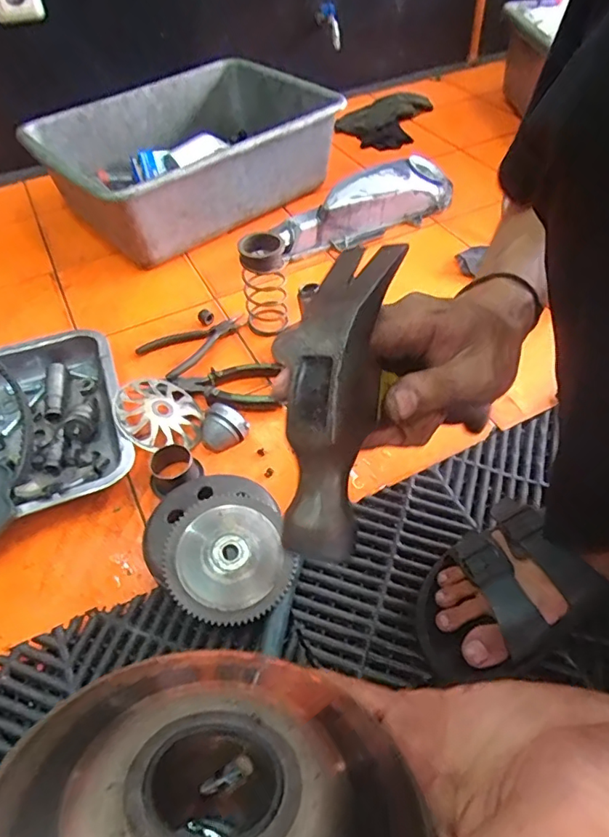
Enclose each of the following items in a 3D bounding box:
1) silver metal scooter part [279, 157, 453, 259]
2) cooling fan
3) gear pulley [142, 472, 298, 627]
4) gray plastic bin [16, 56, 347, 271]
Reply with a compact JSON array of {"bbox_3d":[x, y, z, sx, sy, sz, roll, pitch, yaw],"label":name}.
[{"bbox_3d":[0.112,-0.349,0.873,0.331,0.071,0.083,-29,54,-20],"label":"silver metal scooter part"},{"bbox_3d":[-0.170,-0.006,0.621,0.099,0.024,0.098,0,55,-34],"label":"cooling fan"},{"bbox_3d":[-0.081,0.121,0.511,0.123,0.049,0.155,-28,54,-19],"label":"gear pulley"},{"bbox_3d":[-0.193,-0.447,0.924,0.462,0.158,0.317,-35,56,-24],"label":"gray plastic bin"}]

